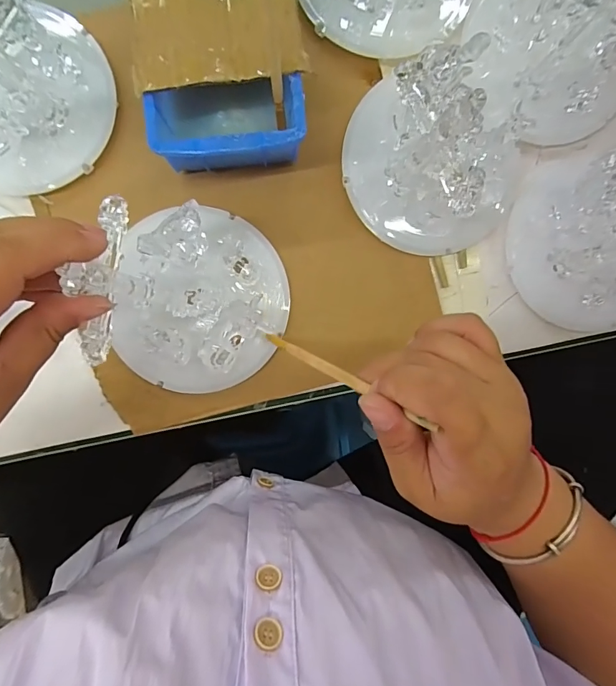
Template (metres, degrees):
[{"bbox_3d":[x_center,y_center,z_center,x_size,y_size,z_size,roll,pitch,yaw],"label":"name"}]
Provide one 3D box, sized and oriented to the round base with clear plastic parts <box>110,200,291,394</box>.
[{"bbox_3d":[-0.072,-0.028,0.282,0.111,0.035,0.126,11,91,-3],"label":"round base with clear plastic parts"}]

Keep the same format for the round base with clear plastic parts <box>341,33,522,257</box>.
[{"bbox_3d":[0.092,-0.128,0.291,0.116,0.035,0.127,-41,93,-1],"label":"round base with clear plastic parts"}]

